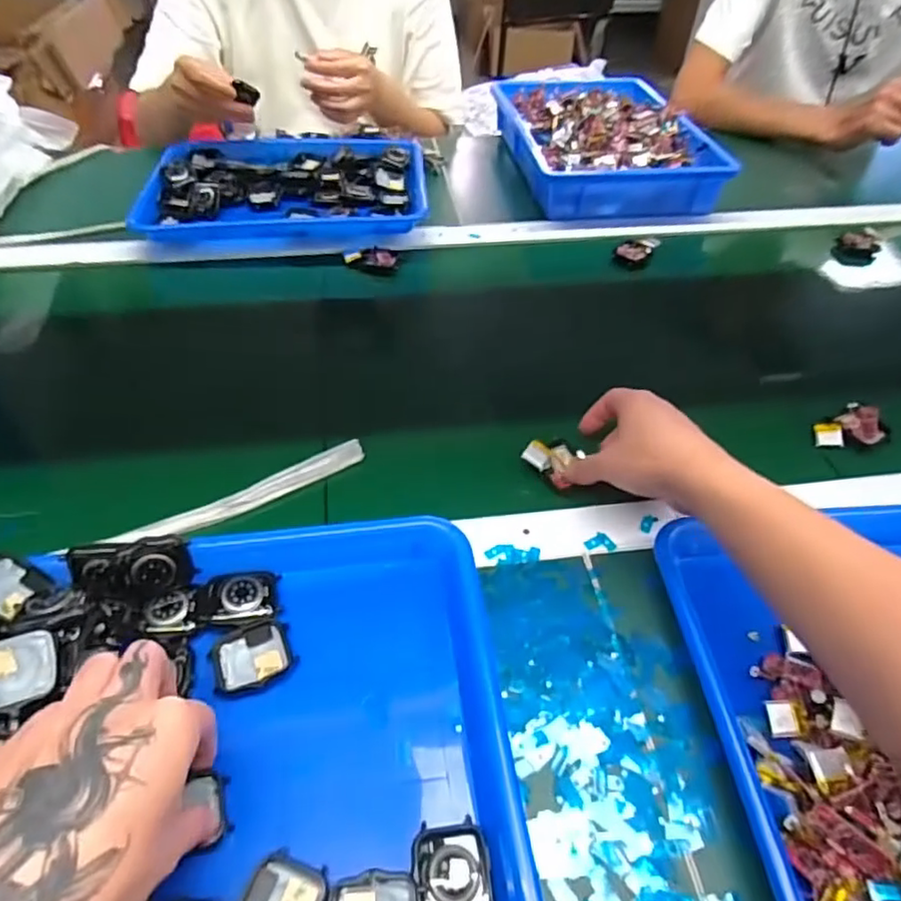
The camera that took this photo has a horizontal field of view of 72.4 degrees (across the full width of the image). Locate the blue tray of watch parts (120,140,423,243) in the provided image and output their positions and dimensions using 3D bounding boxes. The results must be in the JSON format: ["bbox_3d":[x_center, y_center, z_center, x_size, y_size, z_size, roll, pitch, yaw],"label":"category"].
[{"bbox_3d":[-0.199,-0.334,0.770,0.332,0.038,0.239,-4,49,-4],"label":"blue tray of watch parts"}]

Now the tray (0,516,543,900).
[{"bbox_3d":[-0.138,0.152,0.322,0.334,0.040,0.250,-6,49,-6],"label":"tray"}]

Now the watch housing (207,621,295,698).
[{"bbox_3d":[-0.121,0.125,0.375,0.047,0.008,0.039,-14,51,-13],"label":"watch housing"}]

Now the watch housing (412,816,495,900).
[{"bbox_3d":[0.002,0.207,0.299,0.037,0.009,0.046,-6,49,-6],"label":"watch housing"}]

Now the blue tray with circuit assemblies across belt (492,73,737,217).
[{"bbox_3d":[0.208,-0.434,0.866,0.244,0.067,0.347,-4,49,-5],"label":"blue tray with circuit assemblies across belt"}]

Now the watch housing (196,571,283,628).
[{"bbox_3d":[-0.136,0.094,0.394,0.050,0.011,0.037,-11,50,-11],"label":"watch housing"}]

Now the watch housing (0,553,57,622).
[{"bbox_3d":[-0.270,0.082,0.374,0.037,0.005,0.034,46,35,-15],"label":"watch housing"}]

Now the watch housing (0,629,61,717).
[{"bbox_3d":[-0.233,0.117,0.331,0.037,0.010,0.037,-14,73,-15],"label":"watch housing"}]

